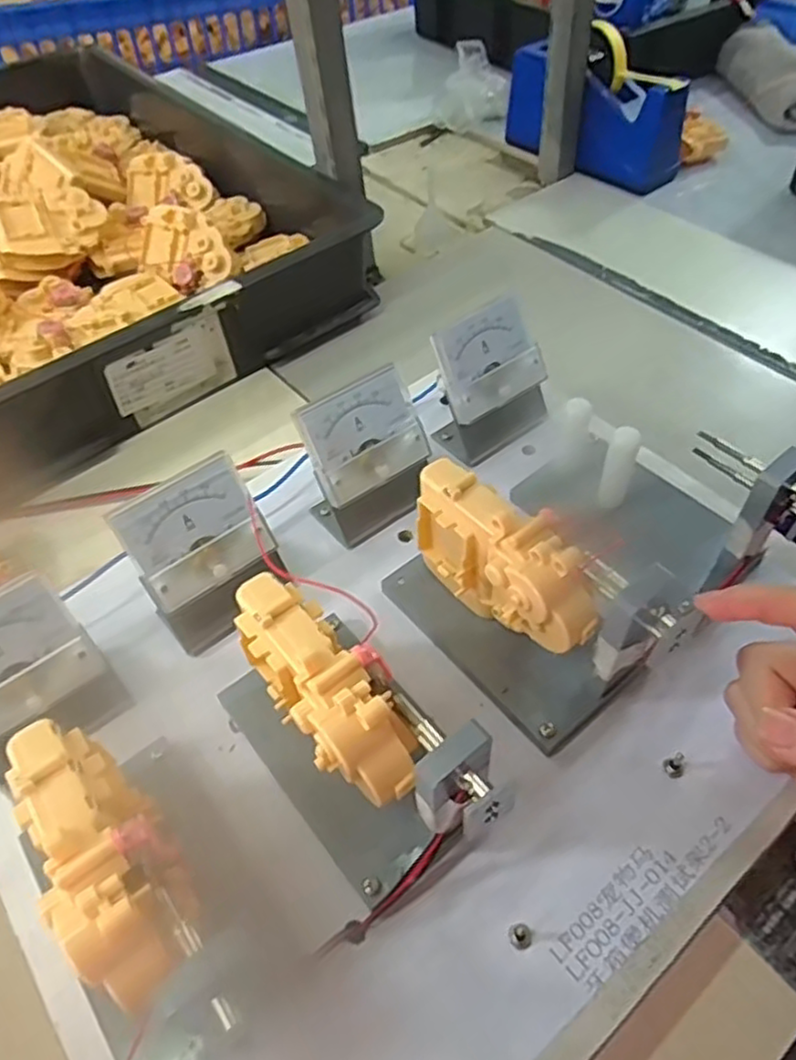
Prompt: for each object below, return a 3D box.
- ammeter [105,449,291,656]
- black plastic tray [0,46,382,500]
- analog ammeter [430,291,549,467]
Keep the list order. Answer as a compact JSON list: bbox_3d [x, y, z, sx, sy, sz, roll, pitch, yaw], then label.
[{"bbox_3d":[-0.094,0.014,0.349,0.063,0.075,0.044,-27,55,-18],"label":"ammeter"},{"bbox_3d":[-0.342,-0.292,0.699,0.437,0.117,0.578,-35,58,-23],"label":"black plastic tray"},{"bbox_3d":[0.057,-0.086,0.419,0.069,0.072,0.051,-37,58,-24],"label":"analog ammeter"}]

